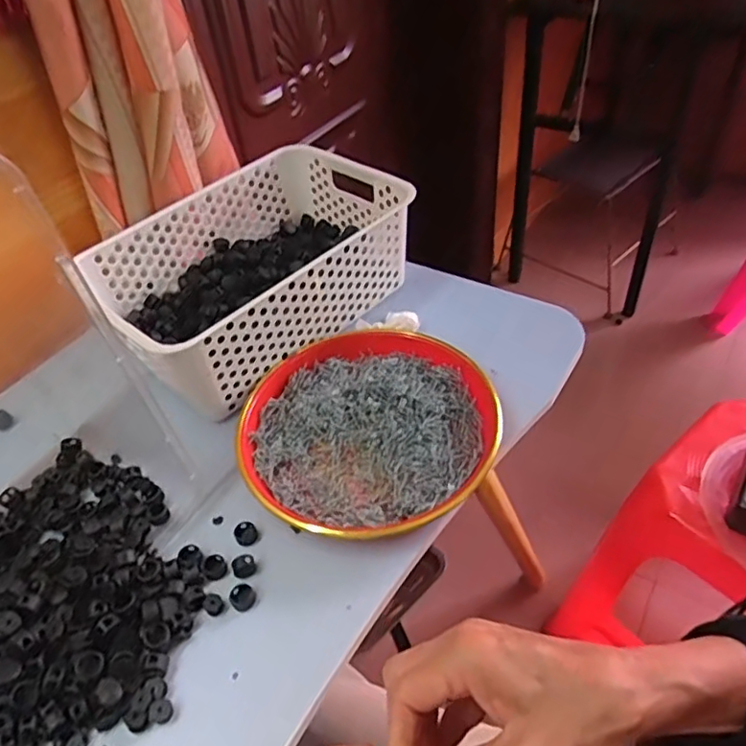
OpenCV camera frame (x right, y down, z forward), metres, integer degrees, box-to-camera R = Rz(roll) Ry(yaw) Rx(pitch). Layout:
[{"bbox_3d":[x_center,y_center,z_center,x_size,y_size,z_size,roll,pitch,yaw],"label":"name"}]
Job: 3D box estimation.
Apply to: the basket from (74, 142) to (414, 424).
[{"bbox_3d":[-0.124,-0.108,0.609,0.299,0.102,0.213,-37,52,-27],"label":"basket"}]

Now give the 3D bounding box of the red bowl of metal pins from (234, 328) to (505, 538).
[{"bbox_3d":[-0.004,0.046,0.507,0.212,0.029,0.208,-4,45,4],"label":"red bowl of metal pins"}]

